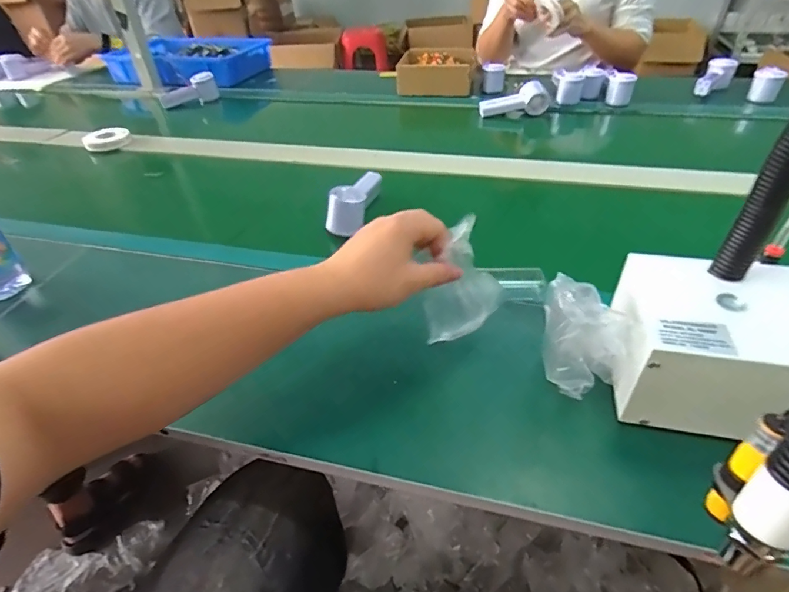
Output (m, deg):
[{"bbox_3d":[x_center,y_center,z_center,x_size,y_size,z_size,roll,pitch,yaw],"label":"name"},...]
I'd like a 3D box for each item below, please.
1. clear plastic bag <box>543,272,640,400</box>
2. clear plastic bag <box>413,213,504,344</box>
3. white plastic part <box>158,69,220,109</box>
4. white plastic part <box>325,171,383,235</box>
[{"bbox_3d":[0.178,0.034,0.422,0.074,0.116,0.057,20,45,25],"label":"clear plastic bag"},{"bbox_3d":[0.074,-0.017,0.478,0.083,0.137,0.038,-9,40,-7],"label":"clear plastic bag"},{"bbox_3d":[-0.535,-0.542,1.201,0.150,0.073,0.053,-28,46,-26],"label":"white plastic part"},{"bbox_3d":[-0.050,-0.159,0.723,0.054,0.053,0.154,12,42,17],"label":"white plastic part"}]

